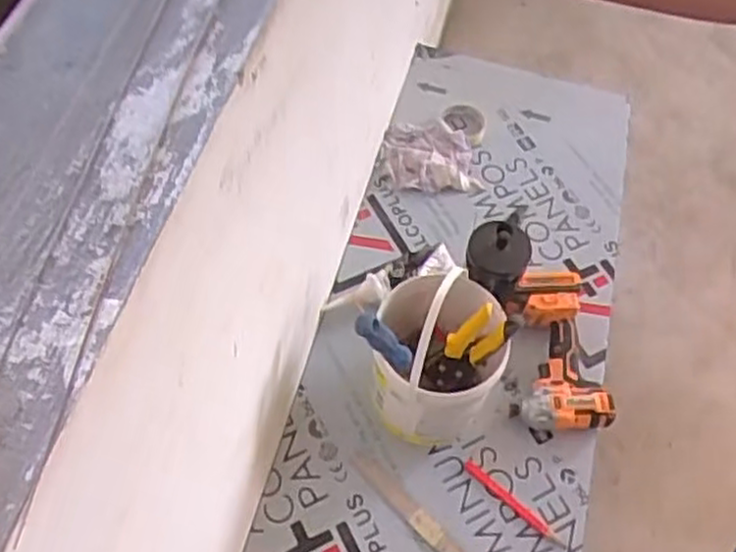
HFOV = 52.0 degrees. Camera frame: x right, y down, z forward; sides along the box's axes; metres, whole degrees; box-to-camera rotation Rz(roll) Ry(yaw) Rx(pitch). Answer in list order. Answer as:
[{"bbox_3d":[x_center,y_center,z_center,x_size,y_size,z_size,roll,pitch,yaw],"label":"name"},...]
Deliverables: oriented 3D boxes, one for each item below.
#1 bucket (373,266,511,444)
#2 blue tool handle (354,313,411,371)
[{"bbox_3d":[0.099,0.116,1.024,0.169,0.232,0.171,1,59,-2],"label":"bucket"},{"bbox_3d":[0.023,0.084,0.934,0.035,0.111,0.023,-6,53,34],"label":"blue tool handle"}]

